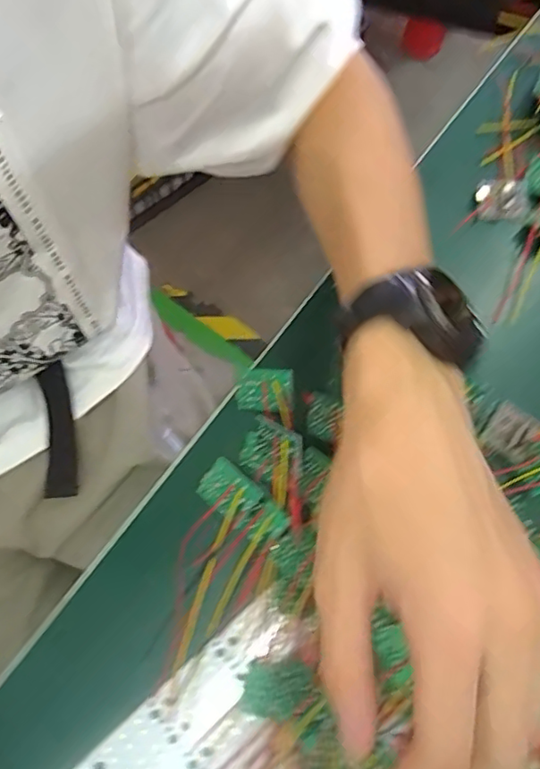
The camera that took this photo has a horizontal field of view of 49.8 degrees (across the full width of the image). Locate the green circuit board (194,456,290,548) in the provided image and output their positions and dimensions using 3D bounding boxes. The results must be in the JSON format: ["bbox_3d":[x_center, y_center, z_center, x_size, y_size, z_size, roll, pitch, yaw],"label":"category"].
[{"bbox_3d":[-0.017,0.069,0.339,0.055,0.013,0.026,42,77,10],"label":"green circuit board"}]

